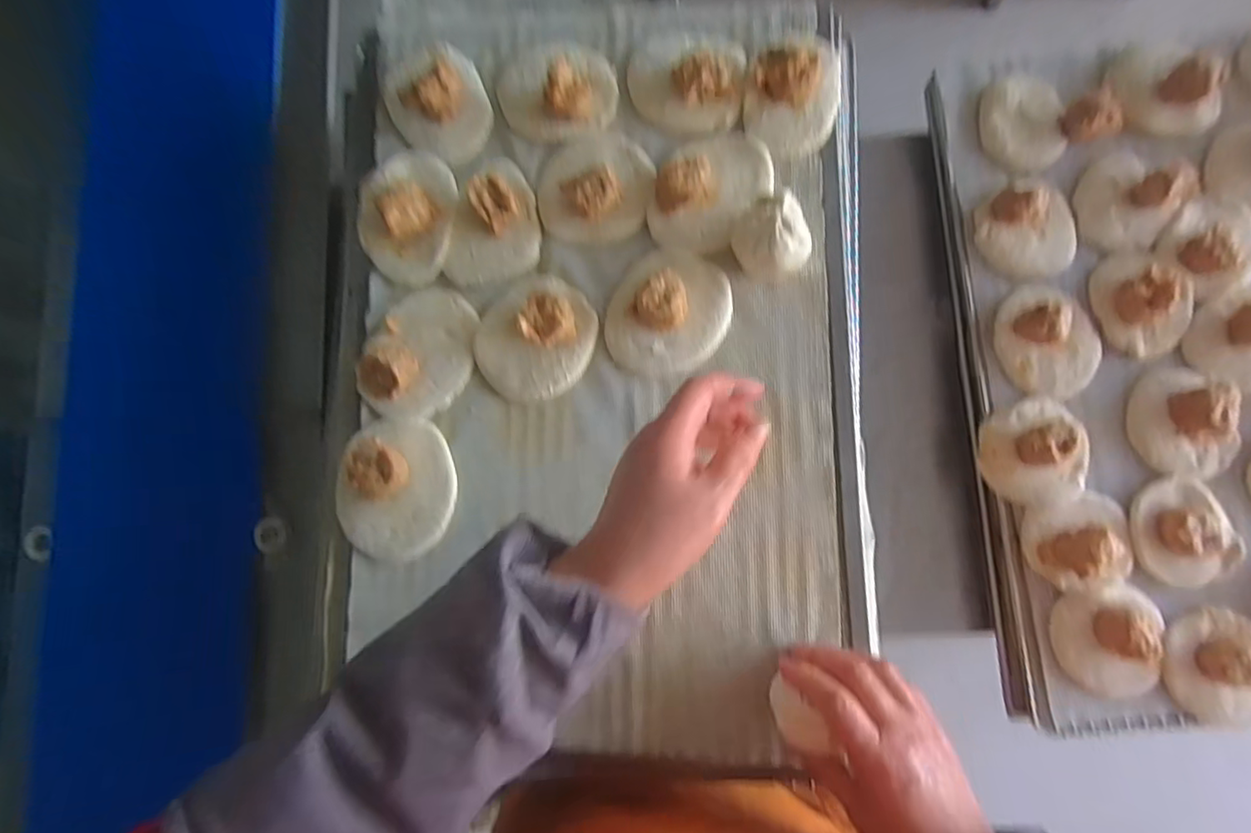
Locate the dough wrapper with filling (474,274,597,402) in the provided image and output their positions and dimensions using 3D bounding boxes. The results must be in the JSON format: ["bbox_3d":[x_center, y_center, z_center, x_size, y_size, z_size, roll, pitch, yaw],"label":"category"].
[{"bbox_3d":[-0.073,-0.064,0.462,0.089,0.036,0.097,0,83,4],"label":"dough wrapper with filling"}]

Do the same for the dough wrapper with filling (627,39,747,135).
[{"bbox_3d":[0.048,-0.273,0.478,0.096,0.034,0.079,7,83,5],"label":"dough wrapper with filling"}]

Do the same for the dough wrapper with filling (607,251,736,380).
[{"bbox_3d":[0.032,-0.080,0.460,0.089,0.030,0.098,20,84,6],"label":"dough wrapper with filling"}]

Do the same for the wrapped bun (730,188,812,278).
[{"bbox_3d":[0.108,-0.131,0.452,0.051,0.043,0.056,0,83,4],"label":"wrapped bun"}]

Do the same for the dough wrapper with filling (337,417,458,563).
[{"bbox_3d":[-0.178,0.054,0.457,0.093,0.036,0.108,20,84,6],"label":"dough wrapper with filling"}]

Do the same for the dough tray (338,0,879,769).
[{"bbox_3d":[-0.019,-0.042,0.469,0.406,0.051,0.586,0,84,4],"label":"dough tray"}]

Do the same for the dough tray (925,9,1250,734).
[{"bbox_3d":[0.512,-0.053,0.510,0.406,0.055,0.583,-4,82,3],"label":"dough tray"}]

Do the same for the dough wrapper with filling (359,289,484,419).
[{"bbox_3d":[-0.164,-0.050,0.468,0.082,0.032,0.111,38,86,7],"label":"dough wrapper with filling"}]

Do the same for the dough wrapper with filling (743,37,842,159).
[{"bbox_3d":[0.132,-0.258,0.472,0.072,0.031,0.101,7,83,5],"label":"dough wrapper with filling"}]

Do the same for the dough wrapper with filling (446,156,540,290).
[{"bbox_3d":[-0.107,-0.160,0.478,0.071,0.029,0.103,3,83,4],"label":"dough wrapper with filling"}]

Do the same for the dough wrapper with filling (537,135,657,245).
[{"bbox_3d":[-0.025,-0.184,0.476,0.092,0.030,0.085,0,83,4],"label":"dough wrapper with filling"}]

